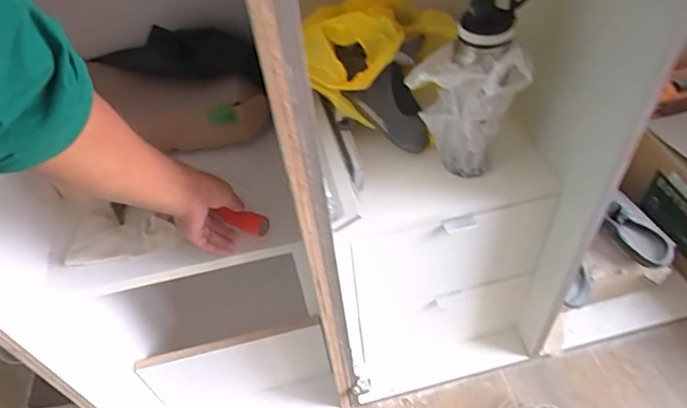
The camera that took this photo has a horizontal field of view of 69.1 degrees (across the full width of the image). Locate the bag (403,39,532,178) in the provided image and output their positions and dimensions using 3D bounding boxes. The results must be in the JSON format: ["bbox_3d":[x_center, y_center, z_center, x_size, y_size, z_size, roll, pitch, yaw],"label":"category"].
[{"bbox_3d":[0.172,-0.127,0.707,0.145,0.206,0.080,9,50,14],"label":"bag"}]

